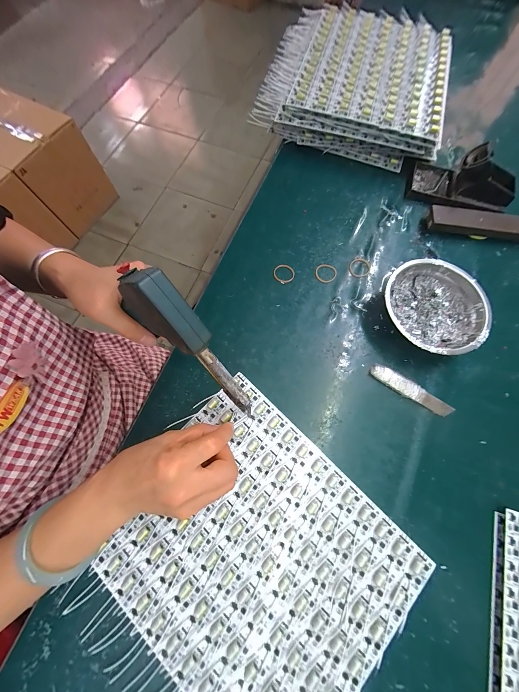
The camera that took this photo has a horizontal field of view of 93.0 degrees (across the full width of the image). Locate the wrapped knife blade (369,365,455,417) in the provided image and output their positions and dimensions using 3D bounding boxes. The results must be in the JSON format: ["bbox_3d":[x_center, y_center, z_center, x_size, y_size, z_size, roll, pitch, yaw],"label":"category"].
[{"bbox_3d":[0.188,0.055,0.306,0.104,0.008,0.021,33,75,9],"label":"wrapped knife blade"}]

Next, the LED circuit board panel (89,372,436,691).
[{"bbox_3d":[-0.004,0.215,0.253,0.282,0.009,0.244,43,77,11],"label":"LED circuit board panel"}]

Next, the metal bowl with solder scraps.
[{"bbox_3d":[0.221,-0.046,0.321,0.120,0.039,0.123,0,73,-1],"label":"metal bowl with solder scraps"}]

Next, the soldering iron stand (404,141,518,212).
[{"bbox_3d":[0.313,-0.250,0.370,0.141,0.066,0.081,19,73,5],"label":"soldering iron stand"}]

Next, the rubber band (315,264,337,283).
[{"bbox_3d":[0.096,-0.107,0.357,0.030,0.004,0.032,0,73,-1],"label":"rubber band"}]

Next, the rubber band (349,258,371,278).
[{"bbox_3d":[0.146,-0.114,0.358,0.029,0.004,0.032,26,74,7],"label":"rubber band"}]

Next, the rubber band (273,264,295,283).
[{"bbox_3d":[0.036,-0.105,0.356,0.031,0.005,0.027,19,73,5],"label":"rubber band"}]

